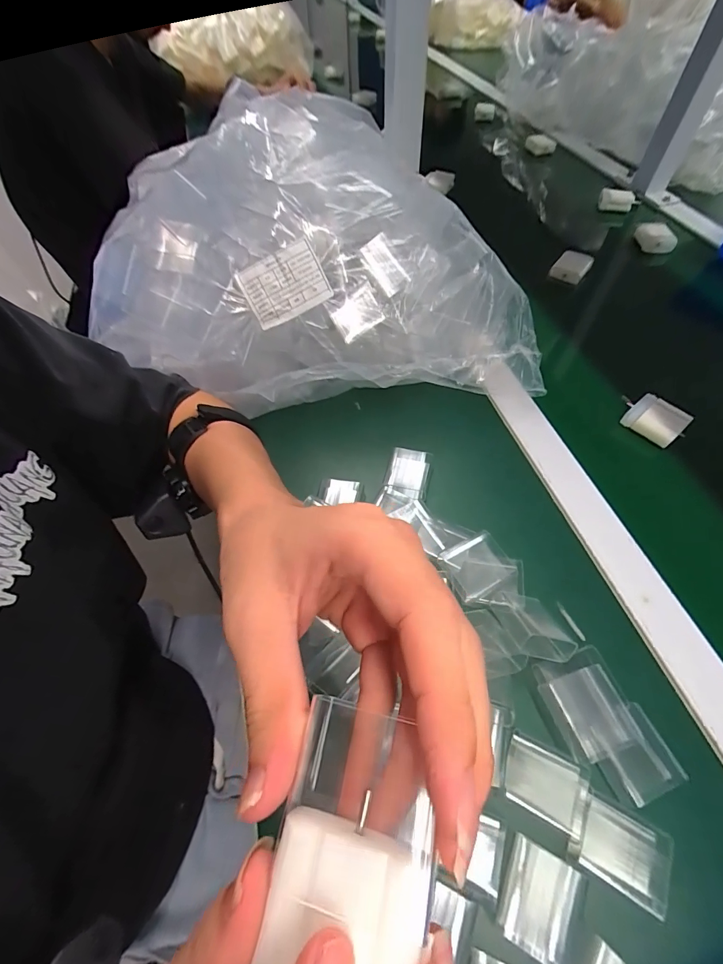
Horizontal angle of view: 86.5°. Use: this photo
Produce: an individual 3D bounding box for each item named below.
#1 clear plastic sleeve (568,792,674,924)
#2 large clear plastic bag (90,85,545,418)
[{"bbox_3d":[0.149,0.210,0.220,0.045,0.010,0.037,25,62,17],"label":"clear plastic sleeve"},{"bbox_3d":[-0.054,-0.257,0.407,0.424,0.182,0.337,-5,58,0],"label":"large clear plastic bag"}]

